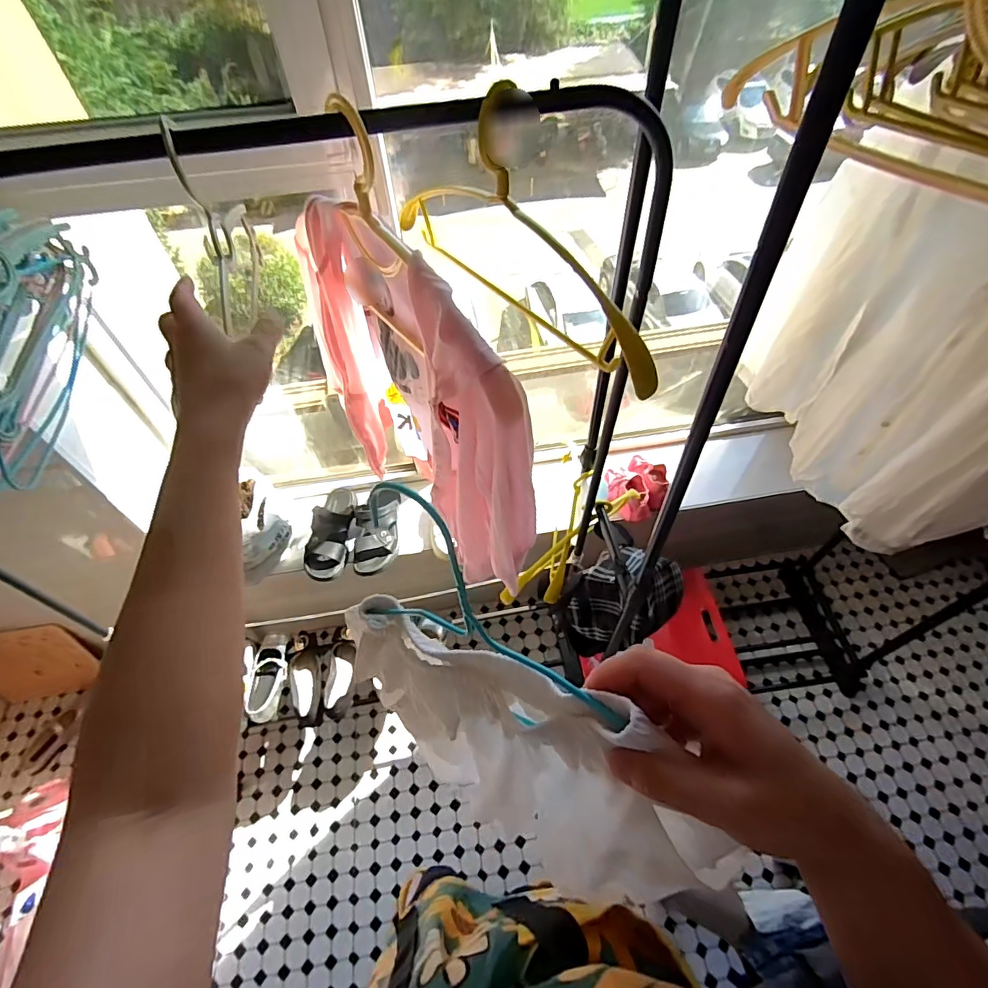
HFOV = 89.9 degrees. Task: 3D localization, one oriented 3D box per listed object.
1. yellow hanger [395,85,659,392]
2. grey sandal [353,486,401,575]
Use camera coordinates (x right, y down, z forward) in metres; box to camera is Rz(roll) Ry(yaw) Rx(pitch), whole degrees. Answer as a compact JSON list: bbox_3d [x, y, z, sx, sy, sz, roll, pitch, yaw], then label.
[{"bbox_3d":[0.013,-0.252,0.449,0.020,0.179,0.384,-31,58,-19],"label":"yellow hanger"},{"bbox_3d":[-0.305,0.101,1.297,0.118,0.087,0.234,2,66,4],"label":"grey sandal"}]

